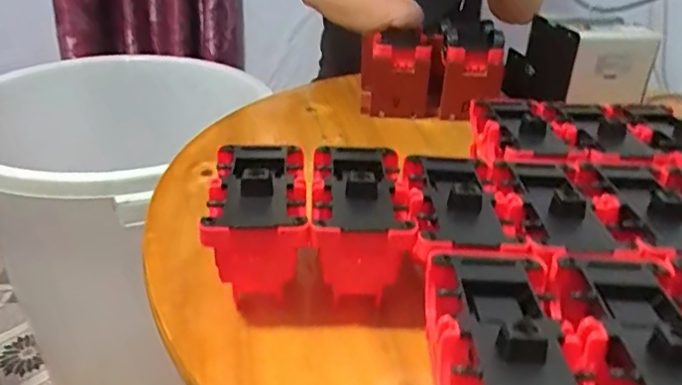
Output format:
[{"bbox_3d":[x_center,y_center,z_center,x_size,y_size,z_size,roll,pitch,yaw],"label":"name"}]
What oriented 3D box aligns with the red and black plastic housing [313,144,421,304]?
[{"bbox_3d":[0.010,0.025,0.490,0.082,0.093,0.154,2,28,-2],"label":"red and black plastic housing"}]

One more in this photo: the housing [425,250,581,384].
[{"bbox_3d":[0.092,0.111,0.351,0.080,0.102,0.154,4,28,1],"label":"housing"}]

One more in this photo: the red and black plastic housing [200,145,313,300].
[{"bbox_3d":[-0.071,0.018,0.489,0.081,0.086,0.145,-1,28,-8],"label":"red and black plastic housing"}]

